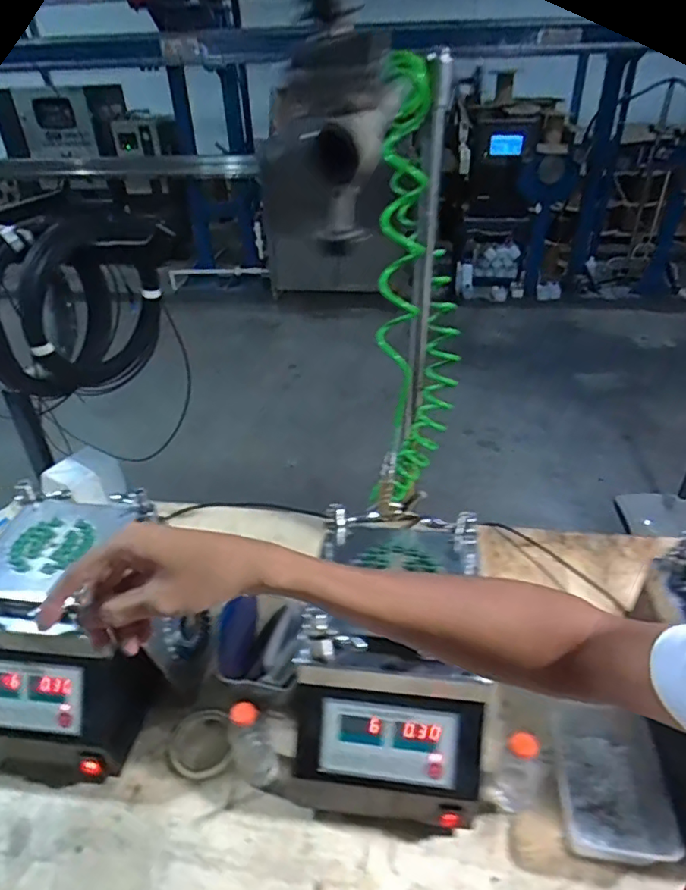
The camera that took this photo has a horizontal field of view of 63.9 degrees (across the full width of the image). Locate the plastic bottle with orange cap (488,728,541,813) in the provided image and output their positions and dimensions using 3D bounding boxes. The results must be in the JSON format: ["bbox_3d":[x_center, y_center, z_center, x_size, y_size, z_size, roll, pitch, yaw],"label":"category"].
[{"bbox_3d":[0.221,0.397,0.678,0.060,0.135,0.056,17,40,26],"label":"plastic bottle with orange cap"}]

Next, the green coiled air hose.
[{"bbox_3d":[0.109,-0.193,0.864,0.103,0.671,0.202,16,40,25],"label":"green coiled air hose"}]

